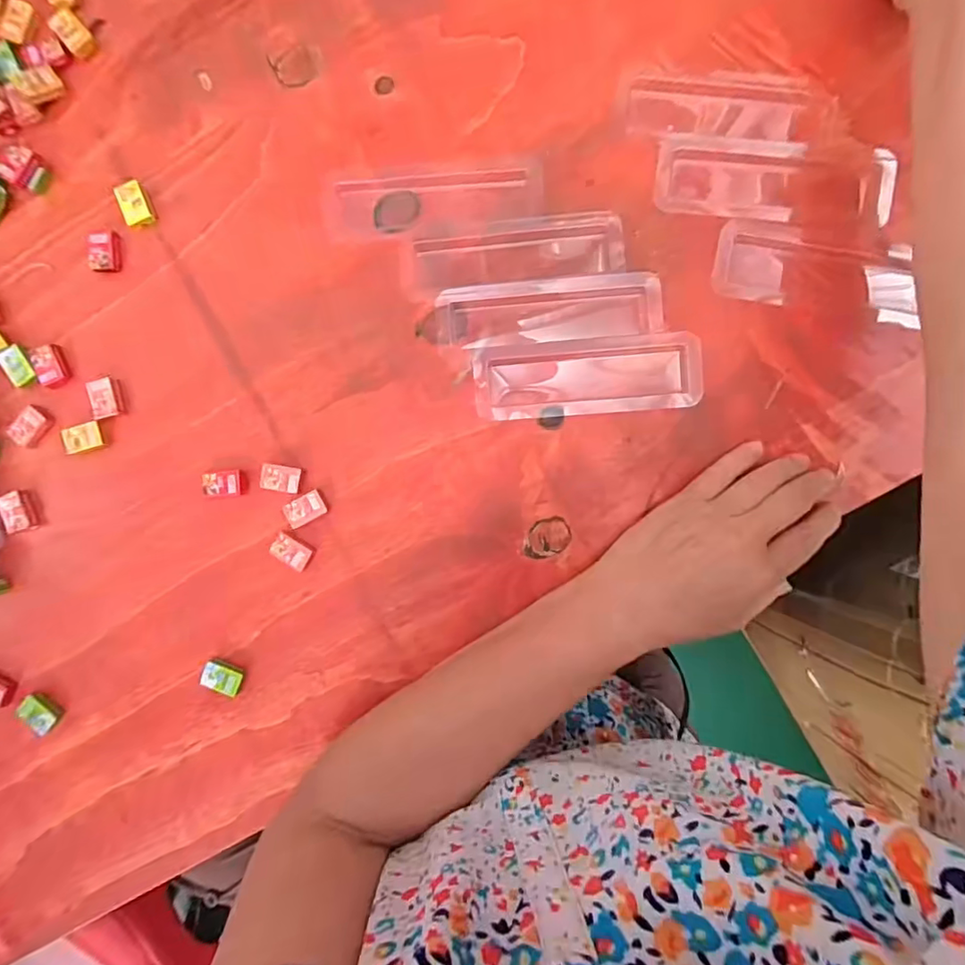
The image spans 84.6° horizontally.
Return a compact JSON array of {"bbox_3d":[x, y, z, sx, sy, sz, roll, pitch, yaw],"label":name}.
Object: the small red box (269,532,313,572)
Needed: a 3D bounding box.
[{"bbox_3d":[-0.124,0.045,0.342,0.025,0.004,0.016,36,93,1],"label":"small red box"}]

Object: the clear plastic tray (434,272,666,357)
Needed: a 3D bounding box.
[{"bbox_3d":[0.041,-0.107,0.334,0.138,0.006,0.041,-6,91,3],"label":"clear plastic tray"}]

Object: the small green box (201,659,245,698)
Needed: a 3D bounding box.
[{"bbox_3d":[-0.171,0.129,0.350,0.024,0.012,0.016,26,93,1],"label":"small green box"}]

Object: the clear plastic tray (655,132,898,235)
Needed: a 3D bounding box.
[{"bbox_3d":[0.179,-0.184,0.325,0.140,0.005,0.048,8,92,2],"label":"clear plastic tray"}]

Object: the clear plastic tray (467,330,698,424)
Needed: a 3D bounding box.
[{"bbox_3d":[0.066,-0.067,0.335,0.138,0.008,0.046,-4,92,2],"label":"clear plastic tray"}]

